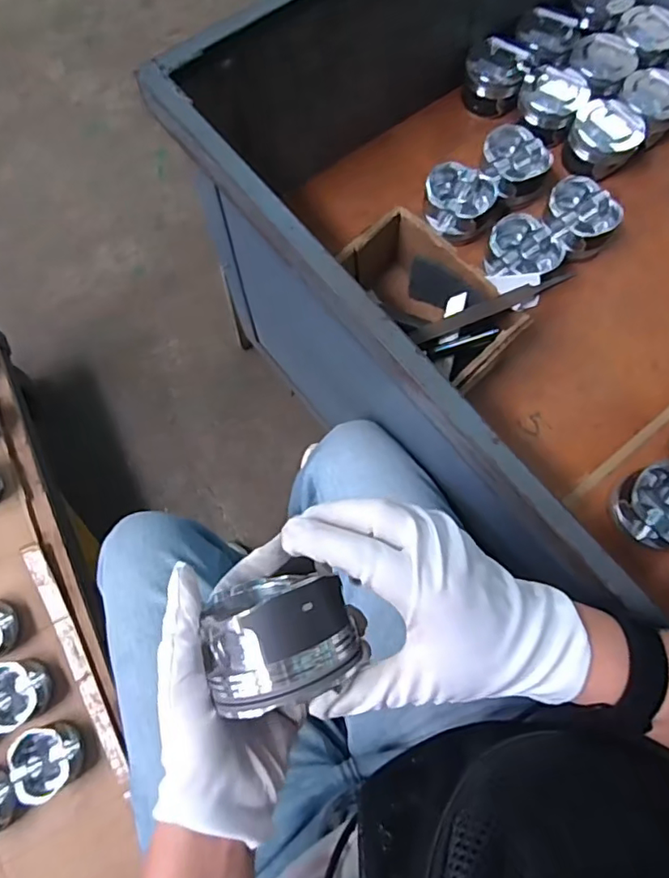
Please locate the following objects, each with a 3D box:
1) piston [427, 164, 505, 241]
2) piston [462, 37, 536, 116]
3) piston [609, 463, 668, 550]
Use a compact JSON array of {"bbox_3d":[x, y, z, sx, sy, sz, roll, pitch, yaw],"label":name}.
[{"bbox_3d":[0.158,-0.289,0.677,0.098,0.051,0.080,20,76,5],"label":"piston"},{"bbox_3d":[0.214,-0.482,0.725,0.076,0.054,0.079,0,75,0],"label":"piston"},{"bbox_3d":[0.337,0.072,0.562,0.080,0.052,0.087,0,75,0],"label":"piston"}]

